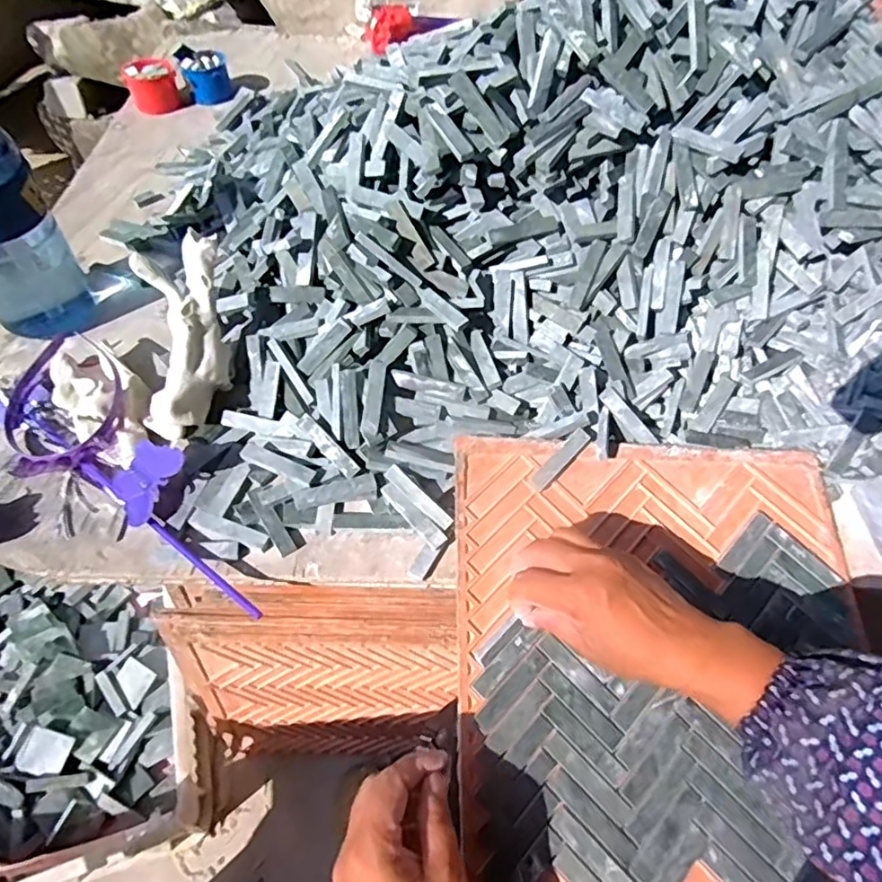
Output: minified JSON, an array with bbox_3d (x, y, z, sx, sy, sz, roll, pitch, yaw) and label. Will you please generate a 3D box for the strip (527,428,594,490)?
[{"bbox_3d":[0.095,0.015,0.481,0.061,0.007,0.014,-44,67,-12],"label":"strip"}]

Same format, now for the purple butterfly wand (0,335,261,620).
[{"bbox_3d":[-0.252,0.024,0.463,0.322,0.034,0.103,40,62,22],"label":"purple butterfly wand"}]

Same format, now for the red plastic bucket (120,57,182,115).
[{"bbox_3d":[-0.391,-0.481,0.816,0.065,0.049,0.052,-20,58,-16],"label":"red plastic bucket"}]

